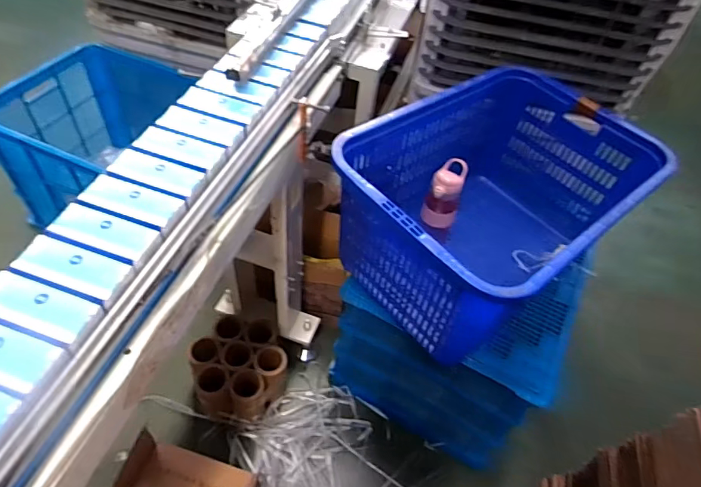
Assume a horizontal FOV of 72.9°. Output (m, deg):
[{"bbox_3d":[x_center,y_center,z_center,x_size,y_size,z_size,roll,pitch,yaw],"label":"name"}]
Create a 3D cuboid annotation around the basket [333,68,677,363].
[{"bbox_3d":[0.341,-0.072,1.211,0.705,0.462,0.488,-33,62,-27],"label":"basket"}]

